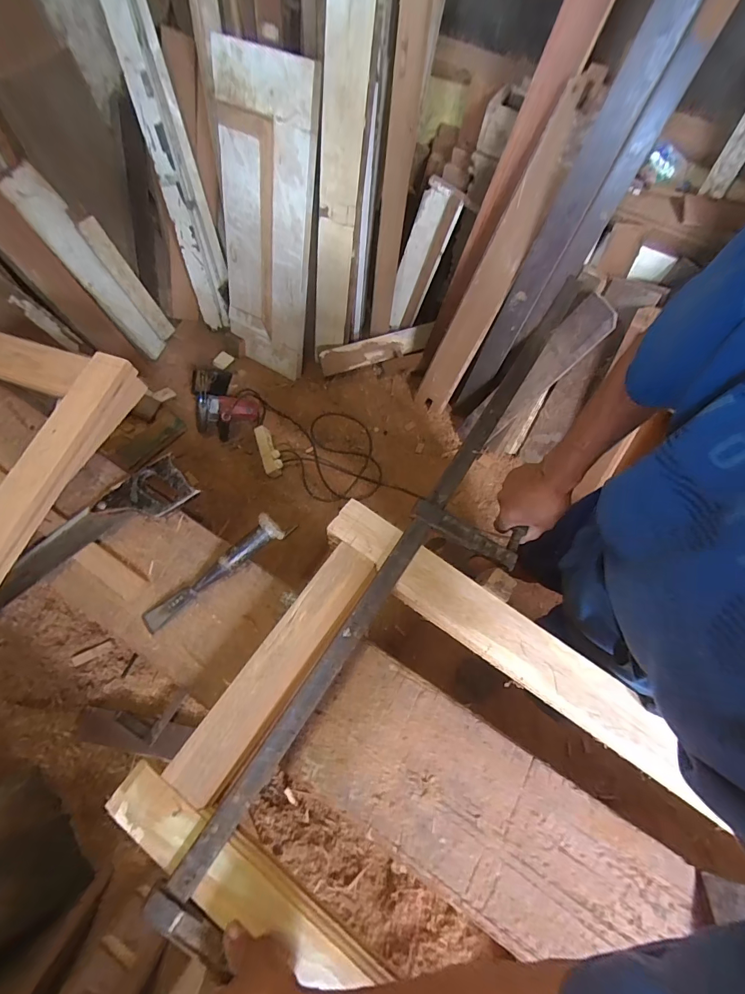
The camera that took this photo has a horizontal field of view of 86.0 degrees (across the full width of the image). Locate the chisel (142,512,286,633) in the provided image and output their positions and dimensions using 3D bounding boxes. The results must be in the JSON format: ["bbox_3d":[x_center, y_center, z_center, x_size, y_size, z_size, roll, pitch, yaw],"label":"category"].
[{"bbox_3d":[-0.243,0.116,0.614,0.241,0.034,0.039,-38,73,-3],"label":"chisel"}]

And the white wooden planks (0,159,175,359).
[{"bbox_3d":[-0.965,-0.804,1.435,0.054,0.625,0.206,8,64,22],"label":"white wooden planks"}]

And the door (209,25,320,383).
[{"bbox_3d":[-0.366,-0.846,1.333,0.363,0.920,0.045,31,53,7],"label":"door"}]

